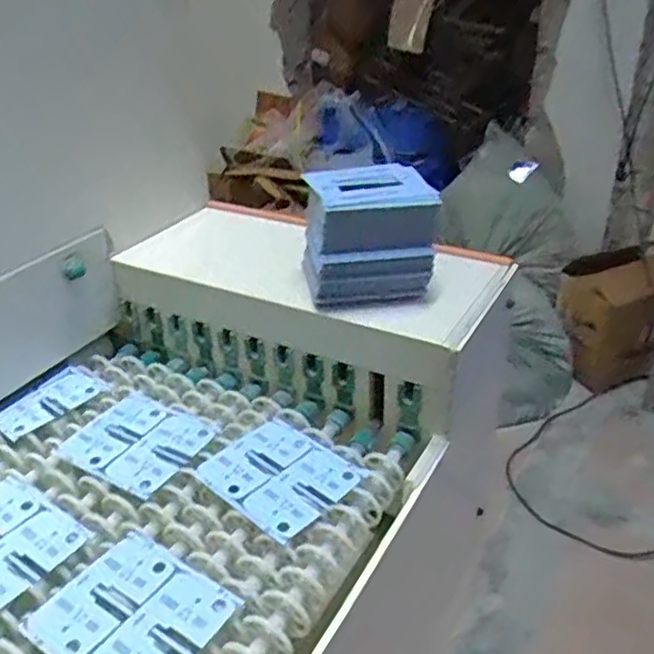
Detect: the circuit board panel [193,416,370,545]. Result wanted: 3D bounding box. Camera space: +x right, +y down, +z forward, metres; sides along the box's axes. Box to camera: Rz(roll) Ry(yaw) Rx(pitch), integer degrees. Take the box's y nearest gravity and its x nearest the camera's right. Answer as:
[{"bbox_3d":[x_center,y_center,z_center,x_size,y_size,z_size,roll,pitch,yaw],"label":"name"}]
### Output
[{"bbox_3d":[-0.042,0.131,0.612,0.115,0.005,0.109,27,40,34],"label":"circuit board panel"}]

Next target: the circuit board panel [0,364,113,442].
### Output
[{"bbox_3d":[-0.289,0.076,0.712,0.059,0.006,0.114,25,40,28],"label":"circuit board panel"}]

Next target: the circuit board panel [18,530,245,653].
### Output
[{"bbox_3d":[-0.138,0.203,0.484,0.117,0.006,0.106,19,35,30],"label":"circuit board panel"}]

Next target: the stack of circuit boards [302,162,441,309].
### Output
[{"bbox_3d":[0.041,-0.095,0.694,0.121,0.108,0.100,-4,30,-7],"label":"stack of circuit boards"}]

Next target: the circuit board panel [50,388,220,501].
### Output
[{"bbox_3d":[-0.181,0.108,0.654,0.120,0.006,0.106,19,37,27],"label":"circuit board panel"}]

